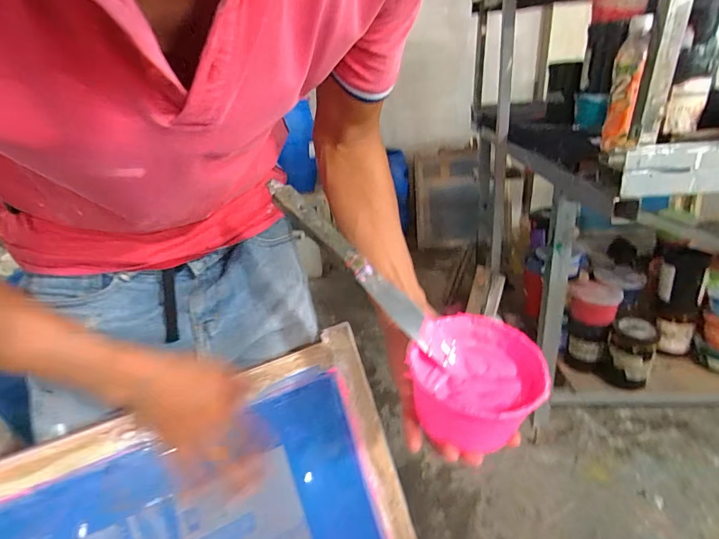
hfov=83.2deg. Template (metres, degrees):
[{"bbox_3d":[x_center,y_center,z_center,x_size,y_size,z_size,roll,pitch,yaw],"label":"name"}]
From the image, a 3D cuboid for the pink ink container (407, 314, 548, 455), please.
[{"bbox_3d":[0.106,0.102,0.367,0.113,0.078,0.113,-11,29,6],"label":"pink ink container"}]

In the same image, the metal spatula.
[{"bbox_3d":[-0.001,0.000,0.382,0.236,0.017,0.024,46,39,3],"label":"metal spatula"}]

